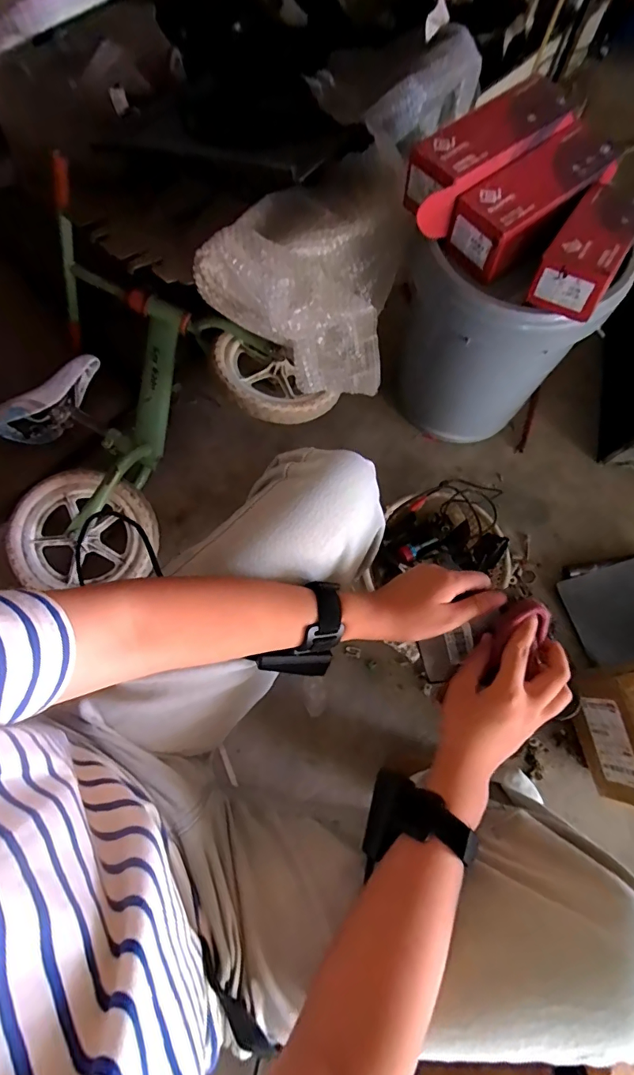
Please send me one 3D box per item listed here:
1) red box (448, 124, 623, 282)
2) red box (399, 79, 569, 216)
[{"bbox_3d":[0.297,-0.455,0.625,0.225,0.078,0.095,-36,78,-10],"label":"red box"},{"bbox_3d":[0.233,-0.526,0.624,0.223,0.073,0.082,-35,77,-10],"label":"red box"}]

